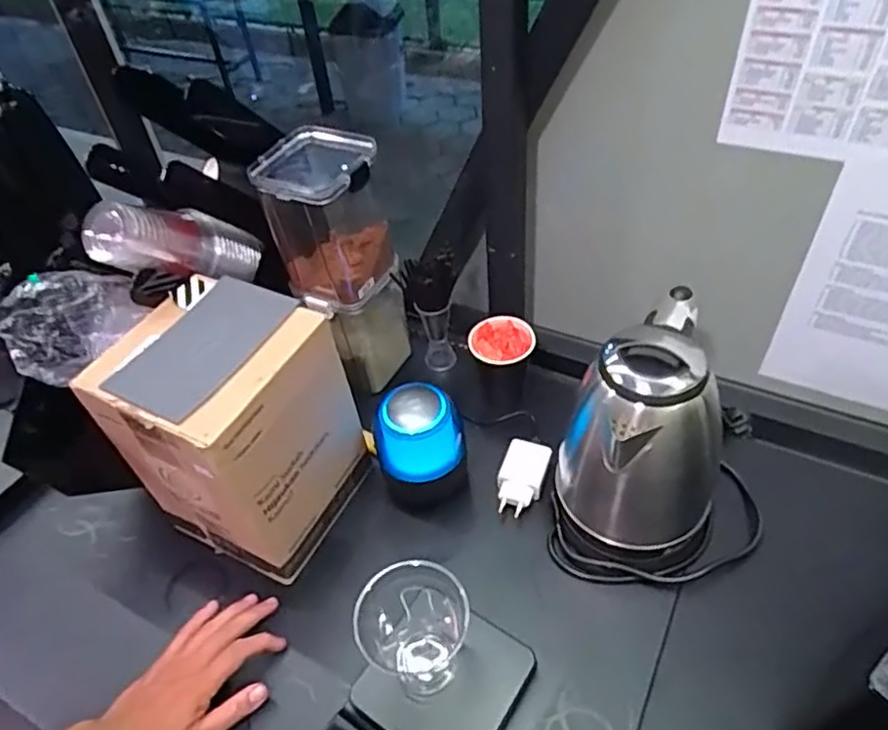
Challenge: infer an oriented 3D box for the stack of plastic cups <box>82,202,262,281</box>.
[{"bbox_3d":[-0.278,-0.129,0.679,0.055,0.066,0.215,19,11,23],"label":"stack of plastic cups"}]

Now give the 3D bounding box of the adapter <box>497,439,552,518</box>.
[{"bbox_3d":[0.089,0.129,0.733,0.050,0.020,0.086,13,50,18],"label":"adapter"}]

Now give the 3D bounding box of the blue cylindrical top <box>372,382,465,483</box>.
[{"bbox_3d":[-0.027,0.072,0.681,0.089,0.068,0.072,-6,47,2],"label":"blue cylindrical top"}]

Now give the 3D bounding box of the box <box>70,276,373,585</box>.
[{"bbox_3d":[-0.206,0.068,0.665,0.165,0.249,0.173,14,50,19],"label":"box"}]

